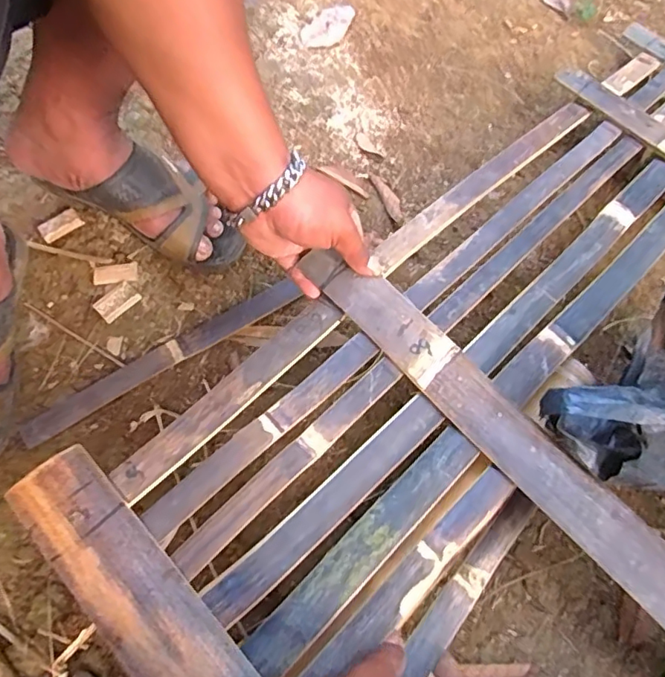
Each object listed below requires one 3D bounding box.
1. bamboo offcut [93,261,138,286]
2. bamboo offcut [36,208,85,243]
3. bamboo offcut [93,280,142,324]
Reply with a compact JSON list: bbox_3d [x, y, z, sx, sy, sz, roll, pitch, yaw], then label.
[{"bbox_3d":[-0.240,-0.072,0.596,0.046,0.007,0.025,-10,65,-5],"label":"bamboo offcut"},{"bbox_3d":[-0.316,-0.132,0.625,0.046,0.008,0.028,-34,69,-15],"label":"bamboo offcut"},{"bbox_3d":[-0.232,-0.039,0.580,0.029,0.009,0.044,42,71,17],"label":"bamboo offcut"}]

